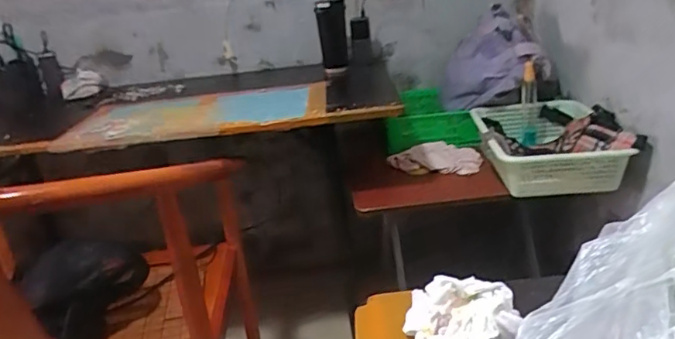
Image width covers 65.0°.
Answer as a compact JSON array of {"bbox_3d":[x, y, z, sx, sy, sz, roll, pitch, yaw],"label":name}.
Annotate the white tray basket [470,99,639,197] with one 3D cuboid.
[{"bbox_3d":[0.475,-0.059,1.256,0.261,0.108,0.381,-3,24,6],"label":"white tray basket"}]

